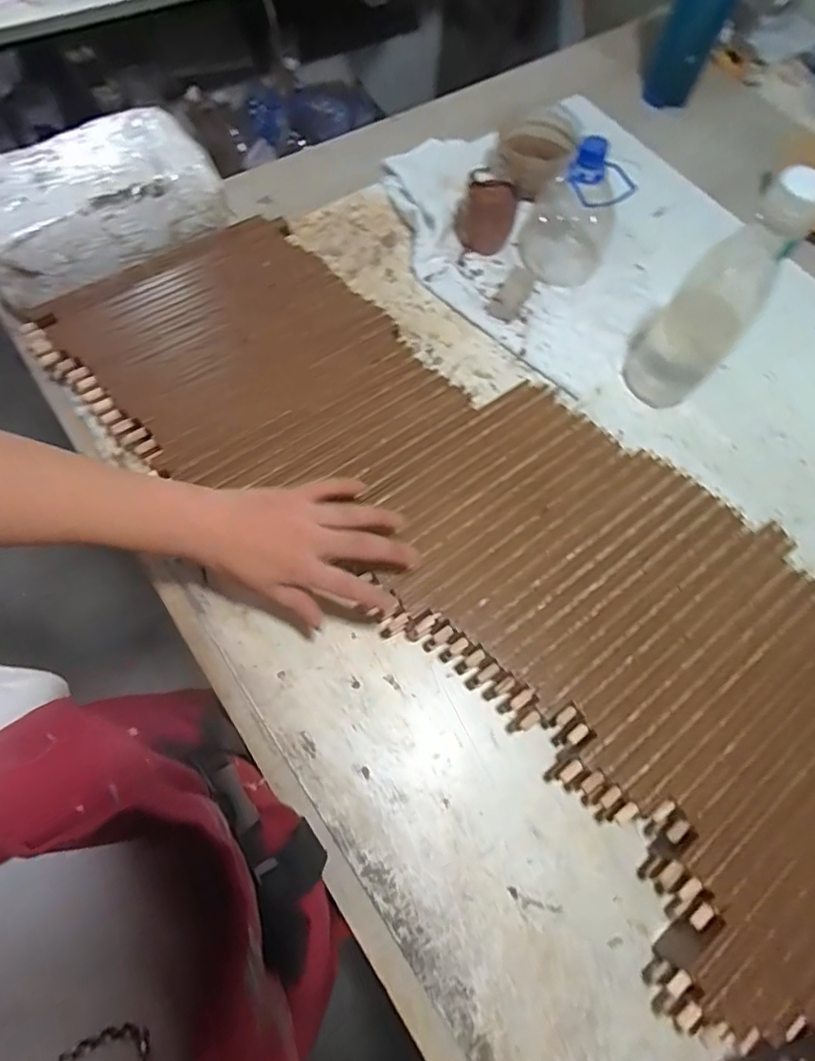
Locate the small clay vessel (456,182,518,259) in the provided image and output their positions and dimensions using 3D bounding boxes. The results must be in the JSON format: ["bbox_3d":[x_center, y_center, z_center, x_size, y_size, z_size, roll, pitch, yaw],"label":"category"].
[{"bbox_3d":[0.094,-0.374,0.637,0.067,0.058,0.060,9,67,1],"label":"small clay vessel"}]

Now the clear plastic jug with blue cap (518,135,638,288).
[{"bbox_3d":[0.189,-0.363,0.598,0.104,0.128,0.112,21,68,6],"label":"clear plastic jug with blue cap"}]

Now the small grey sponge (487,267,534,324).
[{"bbox_3d":[0.119,-0.268,0.606,0.030,0.018,0.069,31,69,10],"label":"small grey sponge"}]

